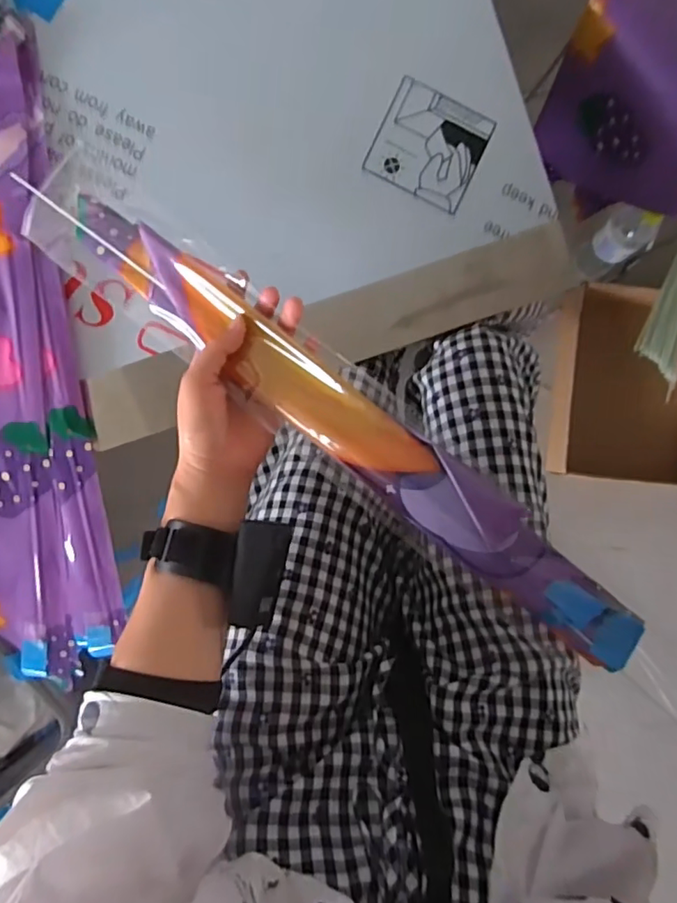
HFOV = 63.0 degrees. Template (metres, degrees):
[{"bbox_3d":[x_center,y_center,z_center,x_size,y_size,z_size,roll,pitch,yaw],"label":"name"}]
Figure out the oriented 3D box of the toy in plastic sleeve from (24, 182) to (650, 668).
[{"bbox_3d":[-0.015,-0.038,0.407,0.542,0.029,0.059,38,87,6],"label":"toy in plastic sleeve"}]

